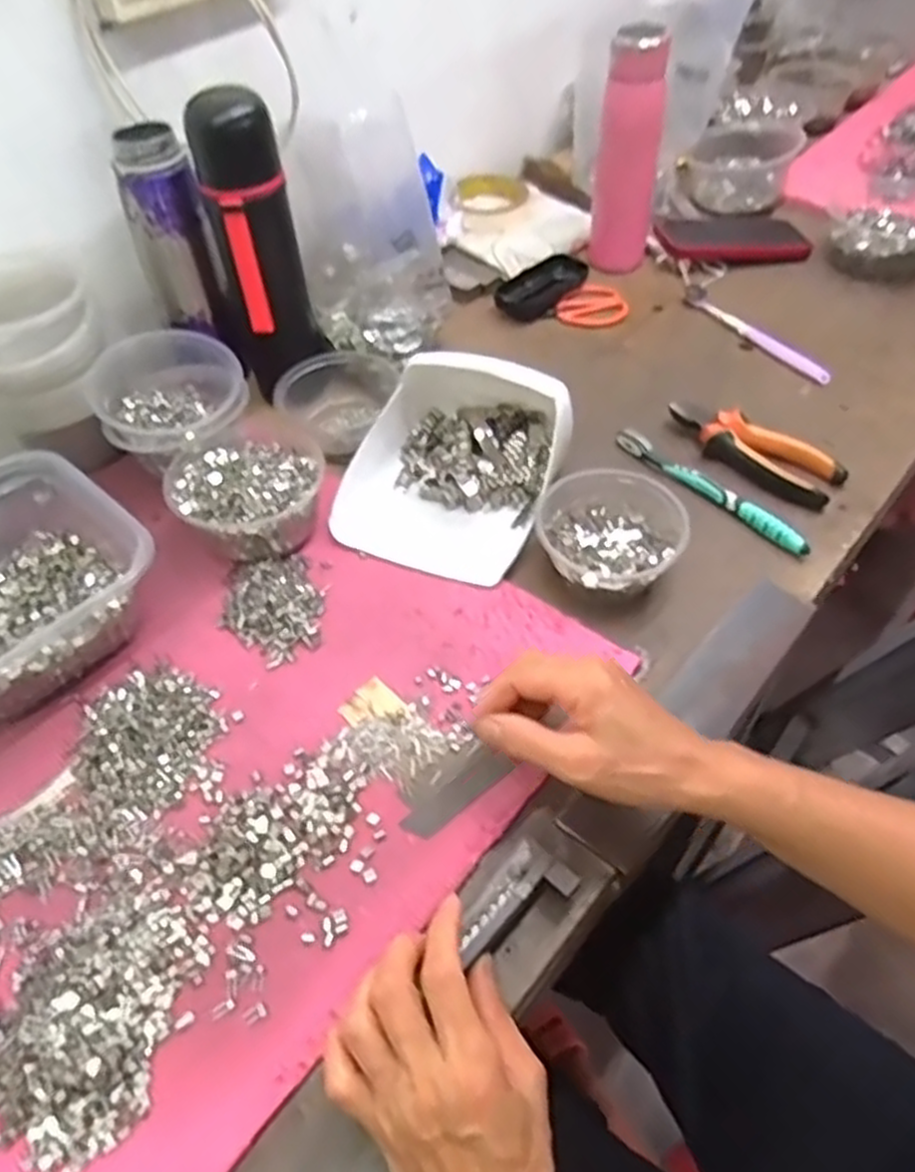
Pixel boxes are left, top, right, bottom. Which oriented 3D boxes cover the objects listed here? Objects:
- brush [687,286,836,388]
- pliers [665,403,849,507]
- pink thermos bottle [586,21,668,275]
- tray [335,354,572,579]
[{"bbox_3d":[0.296,-0.255,0.781,0.016,0.017,0.181,-28,54,-20],"label":"brush"},{"bbox_3d":[0.246,-0.115,0.654,0.146,0.017,0.054,30,57,24],"label":"pliers"},{"bbox_3d":[0.176,-0.440,0.794,0.052,0.212,0.052,-17,51,-12],"label":"pink thermos bottle"},{"bbox_3d":[-0.001,-0.105,0.613,0.159,0.080,0.180,17,53,14],"label":"tray"}]

